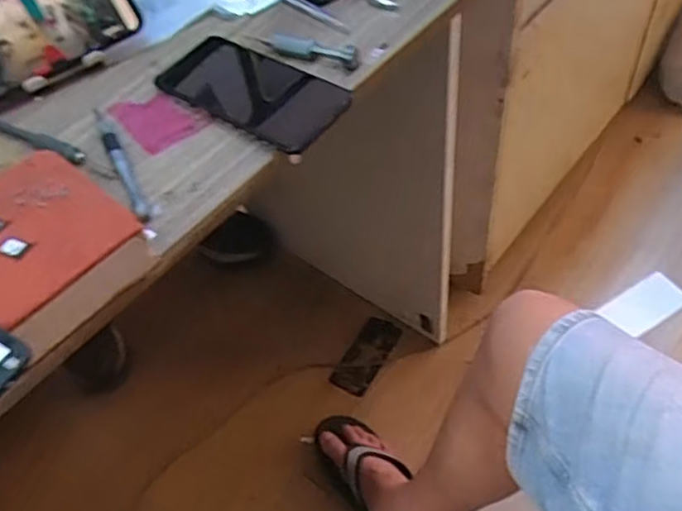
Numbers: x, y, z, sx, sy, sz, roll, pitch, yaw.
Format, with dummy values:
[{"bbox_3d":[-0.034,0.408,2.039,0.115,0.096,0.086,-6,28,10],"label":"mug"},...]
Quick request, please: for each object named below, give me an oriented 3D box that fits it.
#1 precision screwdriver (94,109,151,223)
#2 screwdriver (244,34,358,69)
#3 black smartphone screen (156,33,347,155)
[{"bbox_3d":[-0.165,-0.072,0.491,0.010,0.011,0.136,-25,53,-12],"label":"precision screwdriver"},{"bbox_3d":[-0.034,-0.174,0.548,0.104,0.018,0.014,17,56,20],"label":"screwdriver"},{"bbox_3d":[-0.072,-0.134,0.528,0.178,0.014,0.083,29,67,30],"label":"black smartphone screen"}]

